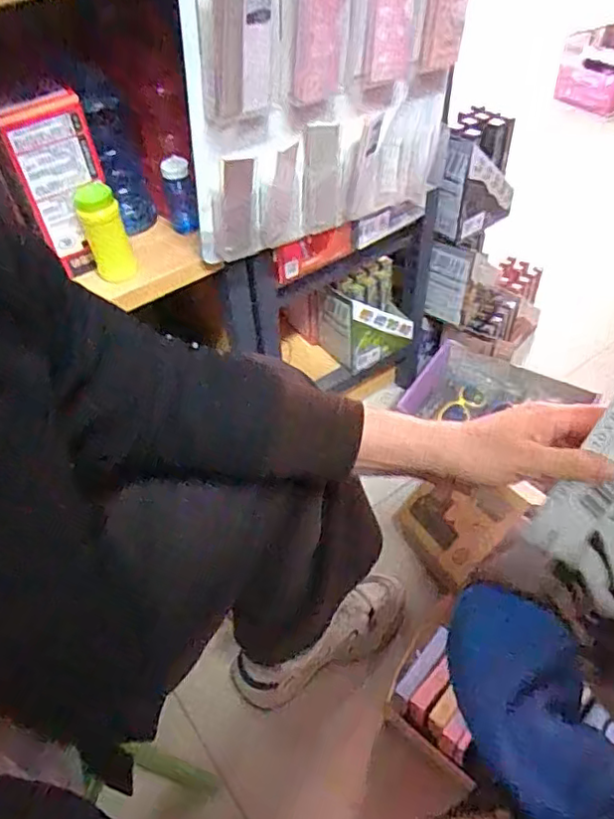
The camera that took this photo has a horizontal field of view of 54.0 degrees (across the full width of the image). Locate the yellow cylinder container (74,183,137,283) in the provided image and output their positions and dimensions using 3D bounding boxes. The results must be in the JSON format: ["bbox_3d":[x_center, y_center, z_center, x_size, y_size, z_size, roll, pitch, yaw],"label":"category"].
[{"bbox_3d":[-0.219,-0.191,0.658,0.042,0.094,0.038,-20,49,-15],"label":"yellow cylinder container"}]

